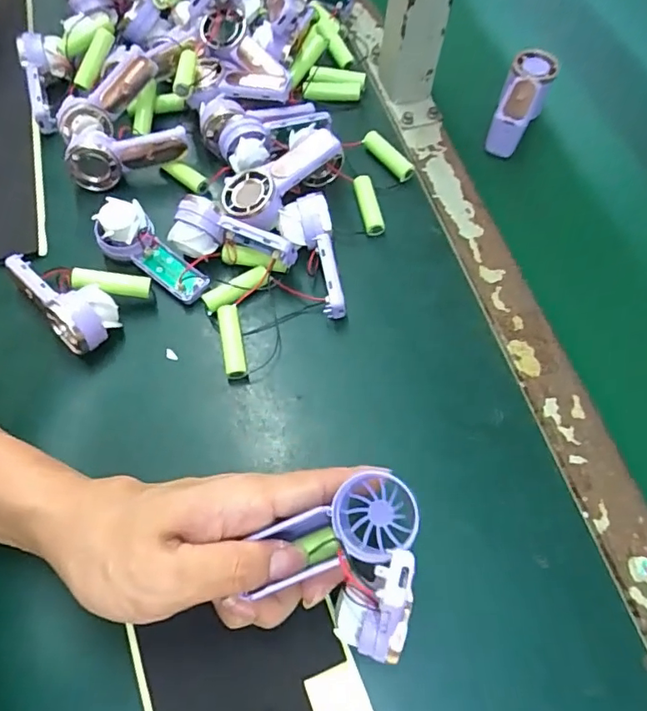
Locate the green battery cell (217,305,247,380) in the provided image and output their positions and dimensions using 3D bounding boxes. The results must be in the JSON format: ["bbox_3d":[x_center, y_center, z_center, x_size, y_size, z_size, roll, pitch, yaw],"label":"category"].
[{"bbox_3d":[-0.063,-0.008,0.362,0.014,0.014,0.051,-11,65,-6],"label":"green battery cell"}]

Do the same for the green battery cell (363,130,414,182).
[{"bbox_3d":[0.053,-0.163,0.436,0.014,0.015,0.054,-39,71,-18],"label":"green battery cell"}]

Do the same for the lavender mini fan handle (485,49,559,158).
[{"bbox_3d":[0.168,-0.217,0.449,0.036,0.037,0.089,25,79,10],"label":"lavender mini fan handle"}]

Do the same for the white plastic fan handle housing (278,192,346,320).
[{"bbox_3d":[-0.009,-0.070,0.380,0.035,0.039,0.088,-10,65,-6],"label":"white plastic fan handle housing"}]

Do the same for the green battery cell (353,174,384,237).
[{"bbox_3d":[0.035,-0.117,0.415,0.014,0.012,0.052,-9,65,-6],"label":"green battery cell"}]

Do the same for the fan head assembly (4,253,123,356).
[{"bbox_3d":[-0.179,-0.041,0.360,0.091,0.046,0.039,40,69,16],"label":"fan head assembly"}]

